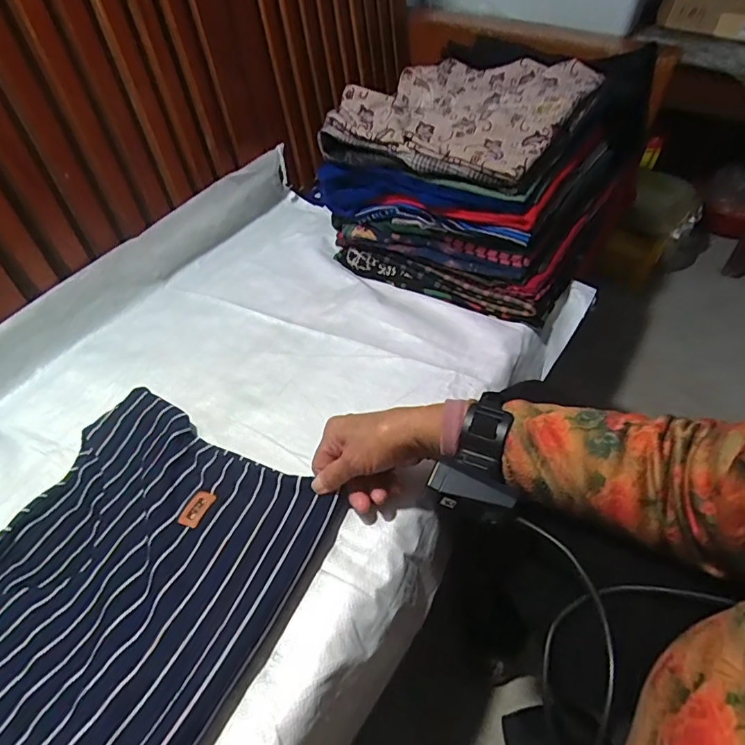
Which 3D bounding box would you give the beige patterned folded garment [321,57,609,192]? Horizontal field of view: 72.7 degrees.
[{"bbox_3d":[0.123,-0.364,0.691,0.293,0.051,0.305,25,52,22],"label":"beige patterned folded garment"}]

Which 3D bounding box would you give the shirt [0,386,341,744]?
[{"bbox_3d":[-0.217,0.173,0.426,0.268,0.024,0.304,21,50,18],"label":"shirt"}]

